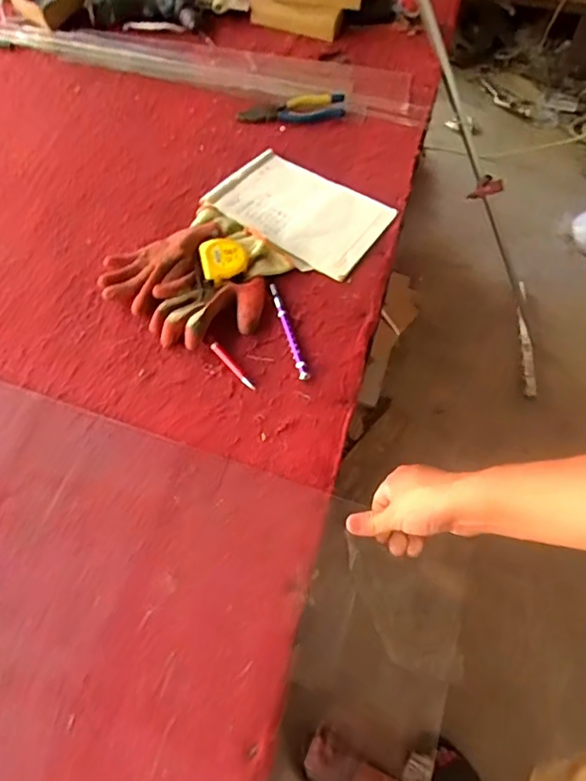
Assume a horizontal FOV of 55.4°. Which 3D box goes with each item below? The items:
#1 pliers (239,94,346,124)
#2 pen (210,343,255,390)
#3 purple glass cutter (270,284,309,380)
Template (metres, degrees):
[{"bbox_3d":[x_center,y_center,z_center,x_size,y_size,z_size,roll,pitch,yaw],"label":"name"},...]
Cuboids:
[{"bbox_3d":[-0.001,-0.510,1.009,0.191,0.022,0.055,-12,60,-9],"label":"pliers"},{"bbox_3d":[-0.079,-0.032,0.735,0.013,0.008,0.088,-35,66,-20],"label":"pen"},{"bbox_3d":[-0.007,-0.083,0.764,0.011,0.016,0.163,-13,60,-9],"label":"purple glass cutter"}]

